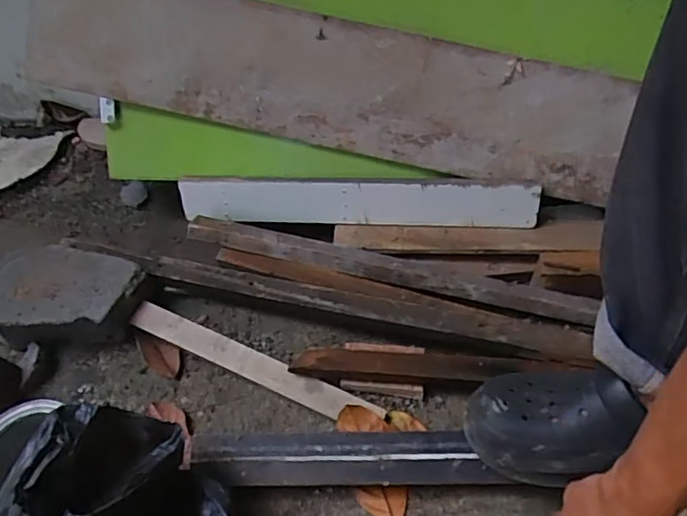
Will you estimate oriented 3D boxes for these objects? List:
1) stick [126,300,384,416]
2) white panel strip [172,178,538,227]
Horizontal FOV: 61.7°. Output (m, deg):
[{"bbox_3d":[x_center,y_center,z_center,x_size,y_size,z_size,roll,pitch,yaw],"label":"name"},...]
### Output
[{"bbox_3d":[-0.117,0.130,0.711,0.340,0.013,0.034,21,79,16],"label":"stick"},{"bbox_3d":[0.016,-0.079,0.822,0.498,0.069,0.016,2,32,5],"label":"white panel strip"}]

